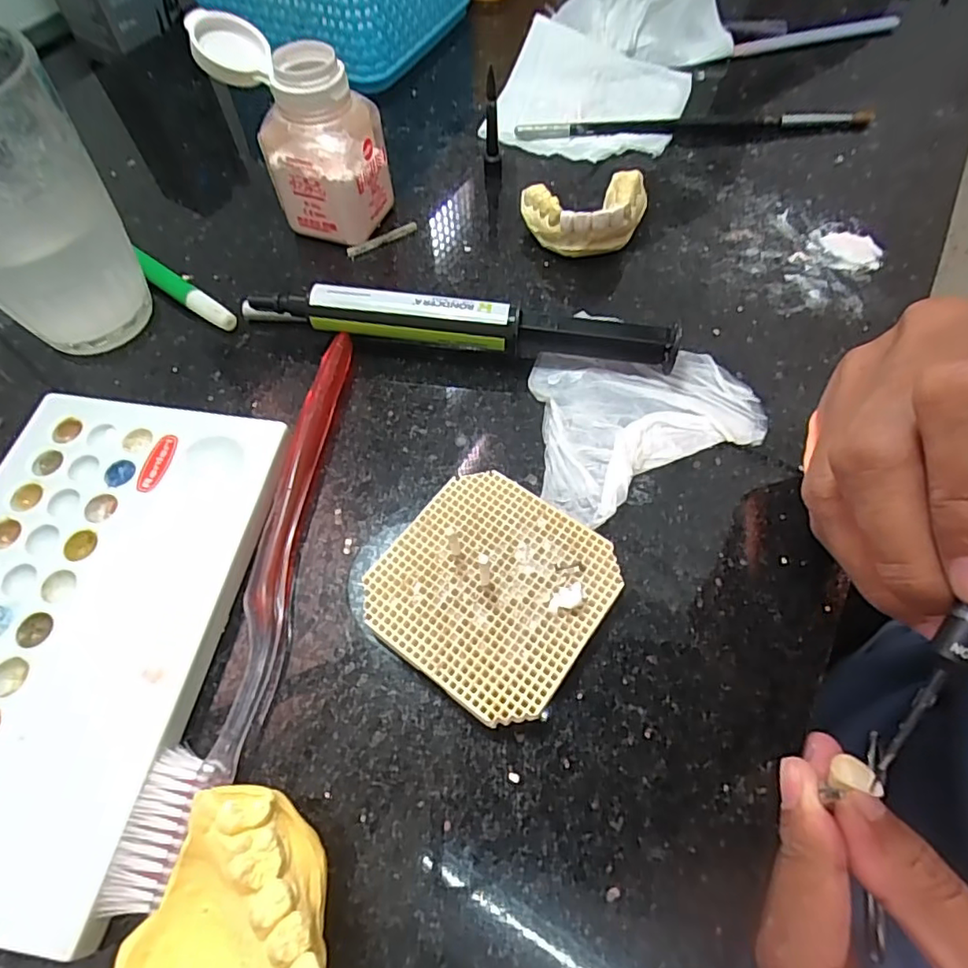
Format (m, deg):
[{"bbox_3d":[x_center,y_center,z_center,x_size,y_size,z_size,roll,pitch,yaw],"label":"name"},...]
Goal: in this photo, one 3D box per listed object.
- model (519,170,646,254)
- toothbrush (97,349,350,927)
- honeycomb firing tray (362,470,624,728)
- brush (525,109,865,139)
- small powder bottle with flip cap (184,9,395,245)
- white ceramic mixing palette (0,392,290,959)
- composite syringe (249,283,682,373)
[{"bbox_3d":[0.046,-0.120,0.261,0.054,0.026,0.038,-6,60,-3],"label":"model"},{"bbox_3d":[-0.067,0.025,0.187,0.021,0.012,0.183,8,60,5],"label":"toothbrush"},{"bbox_3d":[0.002,0.032,0.183,0.064,0.011,0.064,32,65,18],"label":"honeycomb firing tray"},{"bbox_3d":[0.112,-0.190,0.309,0.187,0.010,0.014,-6,60,-3],"label":"brush"},{"bbox_3d":[-0.076,-0.148,0.253,0.060,0.072,0.041,20,62,12],"label":"small powder bottle with flip cap"},{"bbox_3d":[-0.128,0.040,0.180,0.096,0.012,0.150,7,60,5],"label":"white ceramic mixing palette"},{"bbox_3d":[-0.008,-0.060,0.228,0.162,0.022,0.016,7,60,5],"label":"composite syringe"}]

